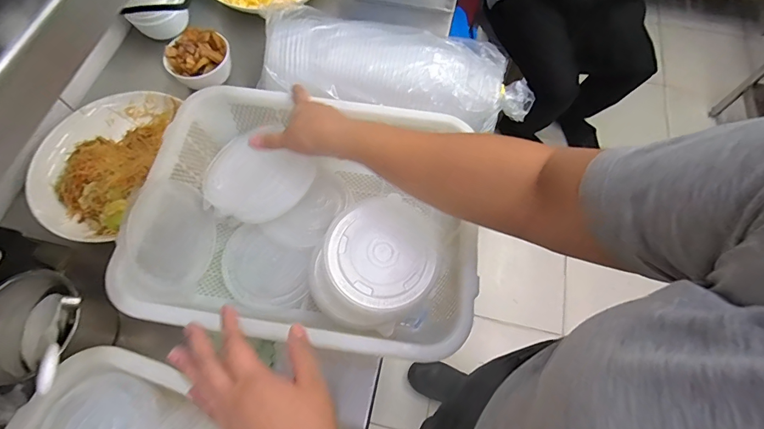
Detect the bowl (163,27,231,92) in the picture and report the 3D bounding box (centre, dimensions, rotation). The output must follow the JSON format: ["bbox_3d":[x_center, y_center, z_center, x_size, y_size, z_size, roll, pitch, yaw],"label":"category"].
[{"bbox_3d":[-0.308,-0.260,0.665,0.102,0.055,0.086,-25,68,-11],"label":"bowl"}]

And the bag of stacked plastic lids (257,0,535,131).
[{"bbox_3d":[0.026,-0.198,0.572,0.382,0.104,0.145,14,66,7],"label":"bag of stacked plastic lids"}]

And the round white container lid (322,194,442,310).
[{"bbox_3d":[0.003,0.041,0.465,0.128,0.022,0.136,0,65,1],"label":"round white container lid"}]

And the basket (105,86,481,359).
[{"bbox_3d":[-0.086,0.007,0.511,0.385,0.123,0.309,5,65,3],"label":"basket"}]

